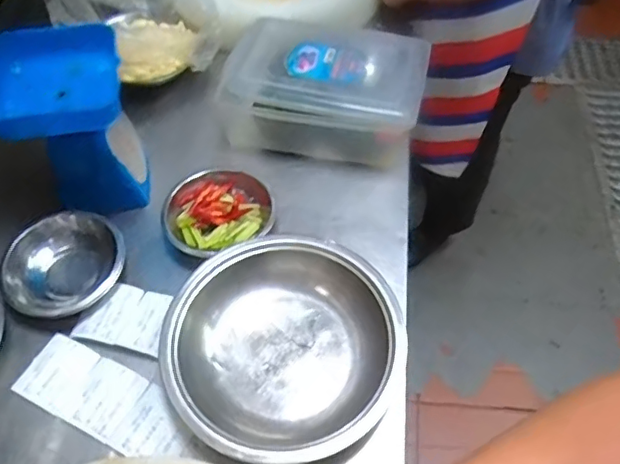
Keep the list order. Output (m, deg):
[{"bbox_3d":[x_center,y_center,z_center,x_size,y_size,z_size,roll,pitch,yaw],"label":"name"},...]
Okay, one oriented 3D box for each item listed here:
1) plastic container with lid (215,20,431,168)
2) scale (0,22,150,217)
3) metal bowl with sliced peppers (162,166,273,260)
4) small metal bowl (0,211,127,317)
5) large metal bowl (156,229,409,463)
[{"bbox_3d":[0.024,-0.212,0.847,0.280,0.113,0.180,8,56,8],"label":"plastic container with lid"},{"bbox_3d":[-0.304,-0.141,0.744,0.149,0.182,0.158,-10,55,-4],"label":"scale"},{"bbox_3d":[-0.126,-0.029,0.769,0.142,0.043,0.124,-30,59,-17],"label":"metal bowl with sliced peppers"},{"bbox_3d":[-0.309,0.039,0.713,0.122,0.038,0.142,25,60,19],"label":"small metal bowl"},{"bbox_3d":[-0.031,0.127,0.653,0.255,0.073,0.244,-1,55,2],"label":"large metal bowl"}]

